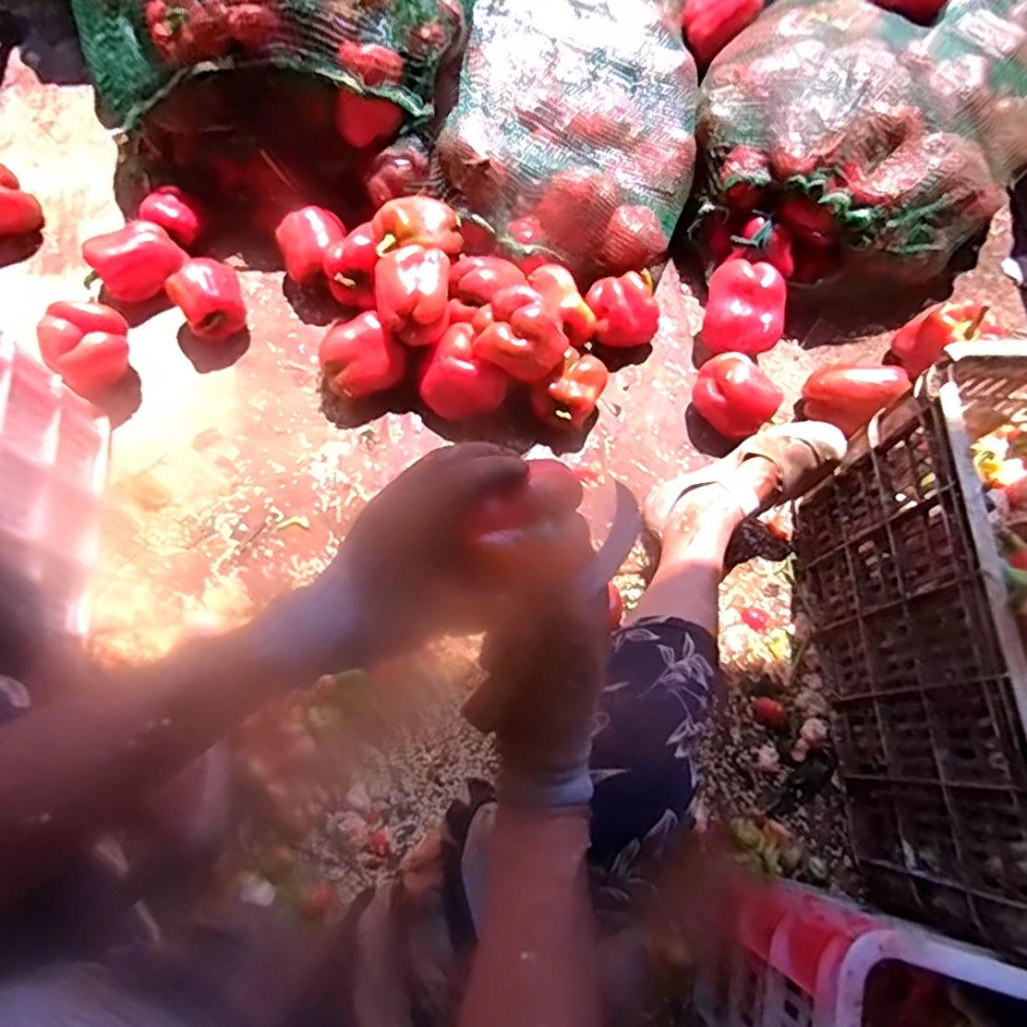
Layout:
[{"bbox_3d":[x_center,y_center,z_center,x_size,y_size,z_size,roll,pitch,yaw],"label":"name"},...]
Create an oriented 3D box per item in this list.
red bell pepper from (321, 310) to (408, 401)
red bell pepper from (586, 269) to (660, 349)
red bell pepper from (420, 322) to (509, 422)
[{"bbox_3d":[-0.194,-0.196,0.818,0.102,0.089,0.079,-15,70,-8],"label":"red bell pepper"},{"bbox_3d":[0.150,-0.278,0.873,0.088,0.079,0.082,-13,70,-8],"label":"red bell pepper"},{"bbox_3d":[-0.070,-0.171,0.801,0.093,0.081,0.094,1,69,-2],"label":"red bell pepper"}]

